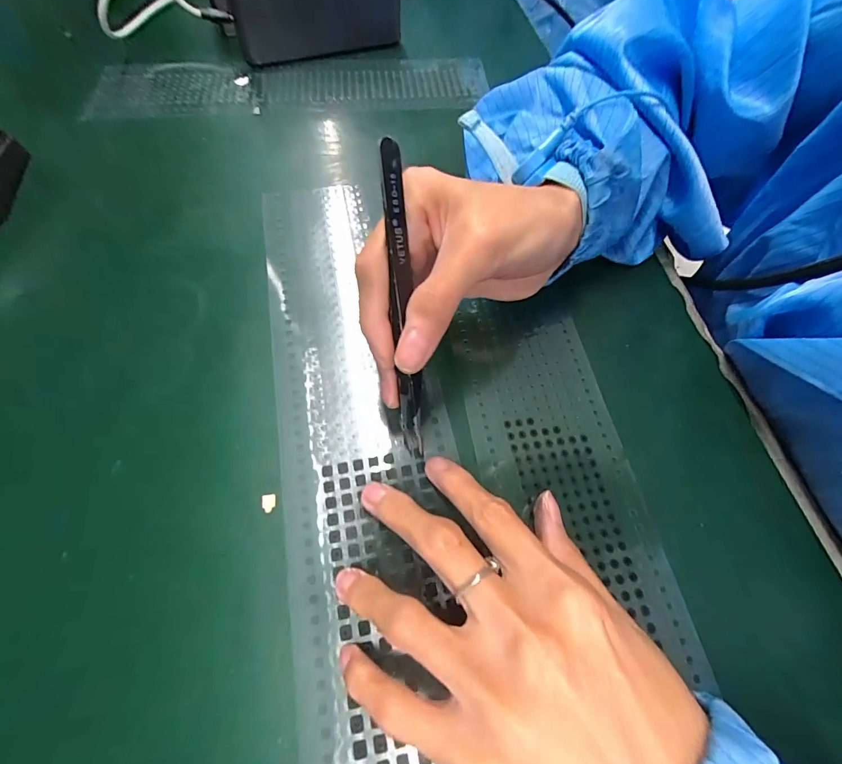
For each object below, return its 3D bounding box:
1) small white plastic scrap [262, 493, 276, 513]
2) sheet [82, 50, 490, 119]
[{"bbox_3d":[-0.066,0.053,0.168,0.006,0.004,0.008,-4,68,-6],"label":"small white plastic scrap"},{"bbox_3d":[-0.092,-0.232,0.298,0.291,0.006,0.069,-7,60,-5],"label":"sheet"}]

